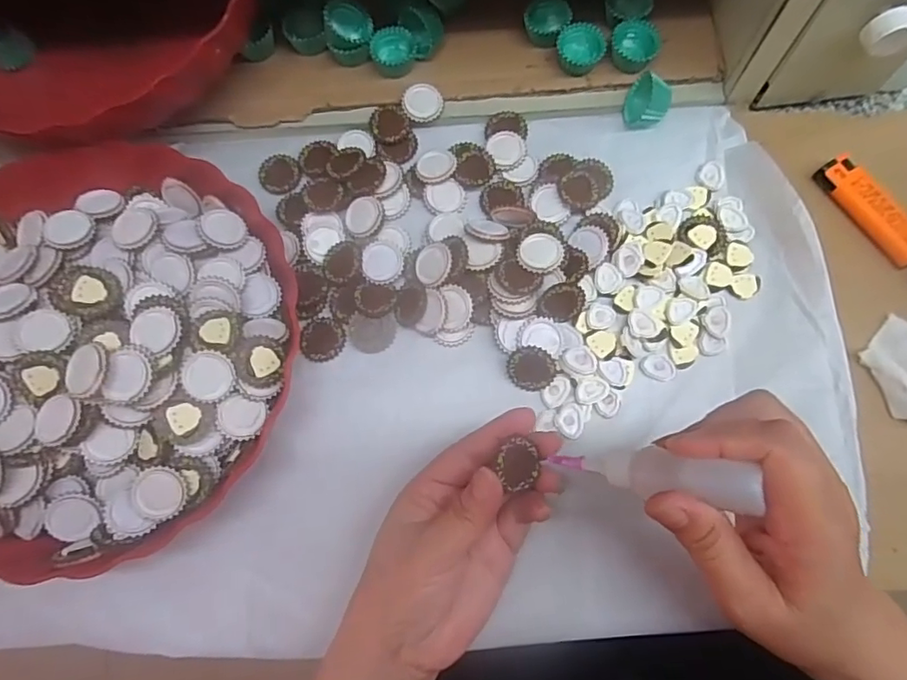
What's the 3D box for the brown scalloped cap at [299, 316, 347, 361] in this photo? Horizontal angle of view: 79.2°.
[{"bbox_3d":[-0.082,-0.001,0.342,0.027,0.004,0.028,-1,74,2],"label":"brown scalloped cap"}]

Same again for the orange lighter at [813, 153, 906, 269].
[{"bbox_3d":[0.264,-0.082,0.345,0.022,0.018,0.079,-33,75,-7],"label":"orange lighter"}]

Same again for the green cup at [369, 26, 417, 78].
[{"bbox_3d":[-0.042,-0.200,0.379,0.030,0.012,0.029,-1,74,2],"label":"green cup"}]

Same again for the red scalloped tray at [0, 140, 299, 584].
[{"bbox_3d":[-0.210,0.000,0.312,0.231,0.060,0.245,-13,74,-1],"label":"red scalloped tray"}]

